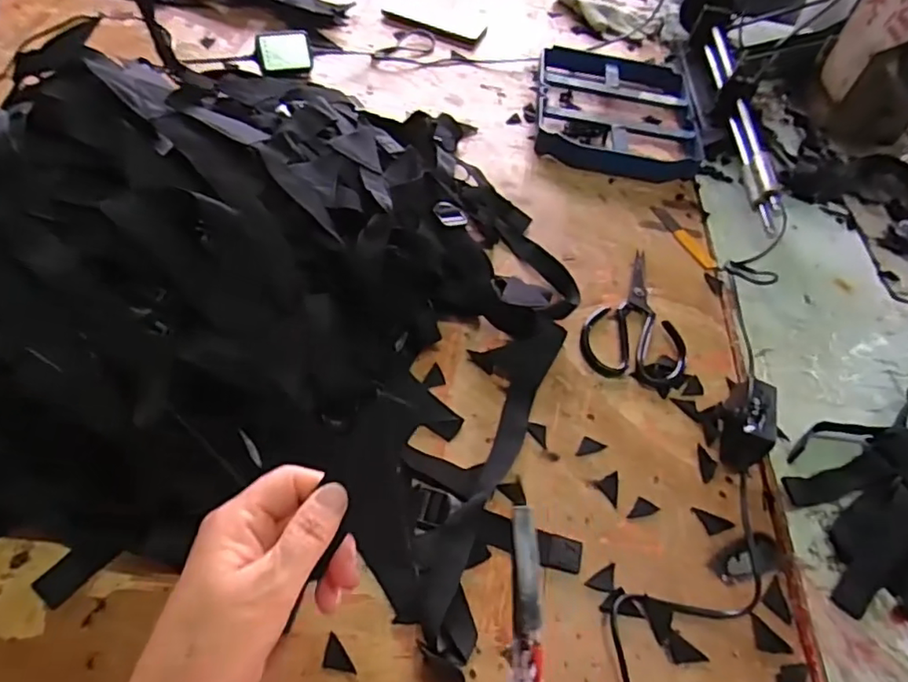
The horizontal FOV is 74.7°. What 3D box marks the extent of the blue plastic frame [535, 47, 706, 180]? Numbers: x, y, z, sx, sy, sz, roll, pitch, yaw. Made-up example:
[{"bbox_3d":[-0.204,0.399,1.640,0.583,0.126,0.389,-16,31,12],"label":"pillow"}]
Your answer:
[{"bbox_3d":[0.227,-0.326,0.834,0.222,0.033,0.258,11,52,-1],"label":"blue plastic frame"}]

